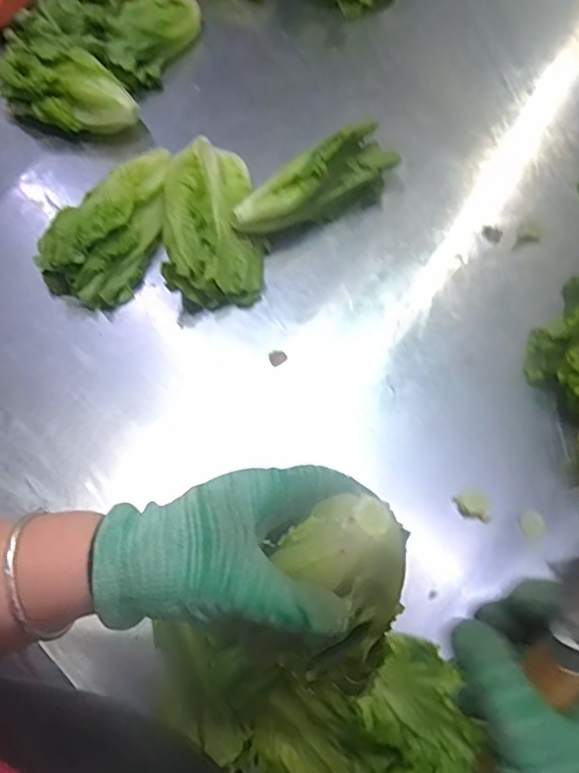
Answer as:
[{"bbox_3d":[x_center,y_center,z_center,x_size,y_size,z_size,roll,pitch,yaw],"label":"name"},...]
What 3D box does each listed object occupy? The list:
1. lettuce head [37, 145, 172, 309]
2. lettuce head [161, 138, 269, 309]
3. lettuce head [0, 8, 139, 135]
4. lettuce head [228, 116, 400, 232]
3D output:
[{"bbox_3d":[-0.163,-0.163,0.581,0.082,0.056,0.180,24,68,11],"label":"lettuce head"},{"bbox_3d":[-0.074,-0.161,0.585,0.092,0.051,0.170,-6,66,-2],"label":"lettuce head"},{"bbox_3d":[-0.248,-0.321,0.642,0.091,0.071,0.144,-41,71,-16],"label":"lettuce head"},{"bbox_3d":[0.026,-0.194,0.588,0.180,0.067,0.052,-34,70,-14],"label":"lettuce head"}]

